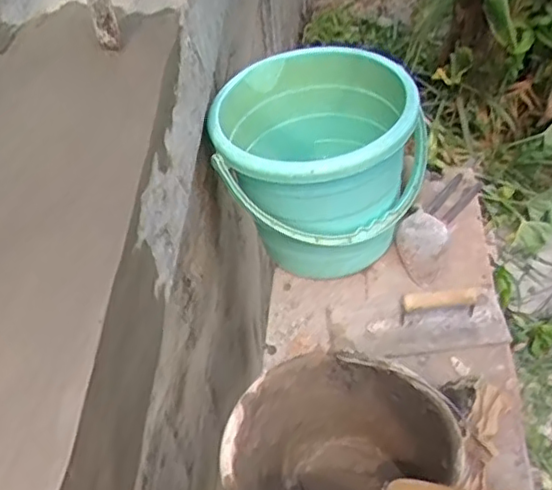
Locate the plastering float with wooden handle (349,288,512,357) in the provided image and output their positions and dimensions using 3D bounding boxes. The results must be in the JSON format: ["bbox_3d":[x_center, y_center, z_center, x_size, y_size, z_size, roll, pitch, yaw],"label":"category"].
[{"bbox_3d":[0.224,0.102,0.974,0.227,0.074,0.099,-8,48,0],"label":"plastering float with wooden handle"}]

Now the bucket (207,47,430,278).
[{"bbox_3d":[0.072,-0.126,1.051,0.308,0.246,0.316,-3,48,4],"label":"bucket"}]

